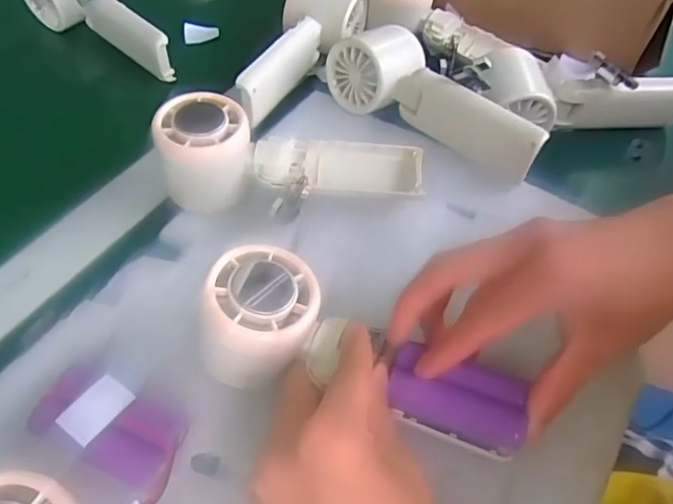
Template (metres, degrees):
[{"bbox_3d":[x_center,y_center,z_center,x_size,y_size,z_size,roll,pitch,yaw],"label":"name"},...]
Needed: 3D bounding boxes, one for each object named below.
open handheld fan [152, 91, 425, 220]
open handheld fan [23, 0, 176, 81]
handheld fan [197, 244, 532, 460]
[{"bbox_3d":[-0.026,-0.053,0.354,0.163,0.056,0.060,4,54,-4],"label":"open handheld fan"},{"bbox_3d":[-0.197,-0.195,0.457,0.056,0.057,0.150,-34,64,-27],"label":"open handheld fan"},{"bbox_3d":[0.012,0.052,0.279,0.160,0.054,0.054,19,54,4],"label":"handheld fan"}]

